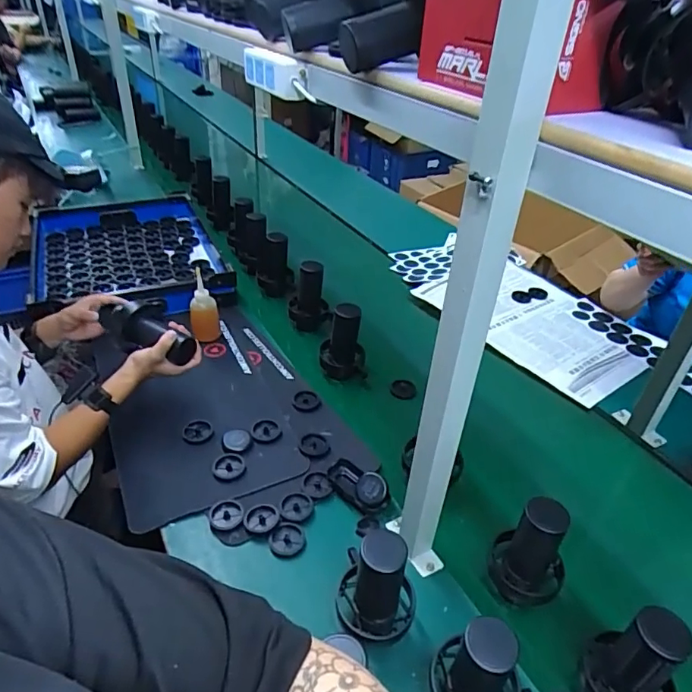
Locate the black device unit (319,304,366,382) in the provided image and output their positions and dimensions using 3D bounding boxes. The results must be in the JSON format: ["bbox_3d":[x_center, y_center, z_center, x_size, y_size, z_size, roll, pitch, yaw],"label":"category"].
[{"bbox_3d":[-0.005,-0.002,1.059,0.095,0.172,0.082,2,36,-2],"label":"black device unit"}]

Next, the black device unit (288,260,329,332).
[{"bbox_3d":[-0.088,-0.116,1.209,0.091,0.157,0.076,-4,36,-10],"label":"black device unit"}]

